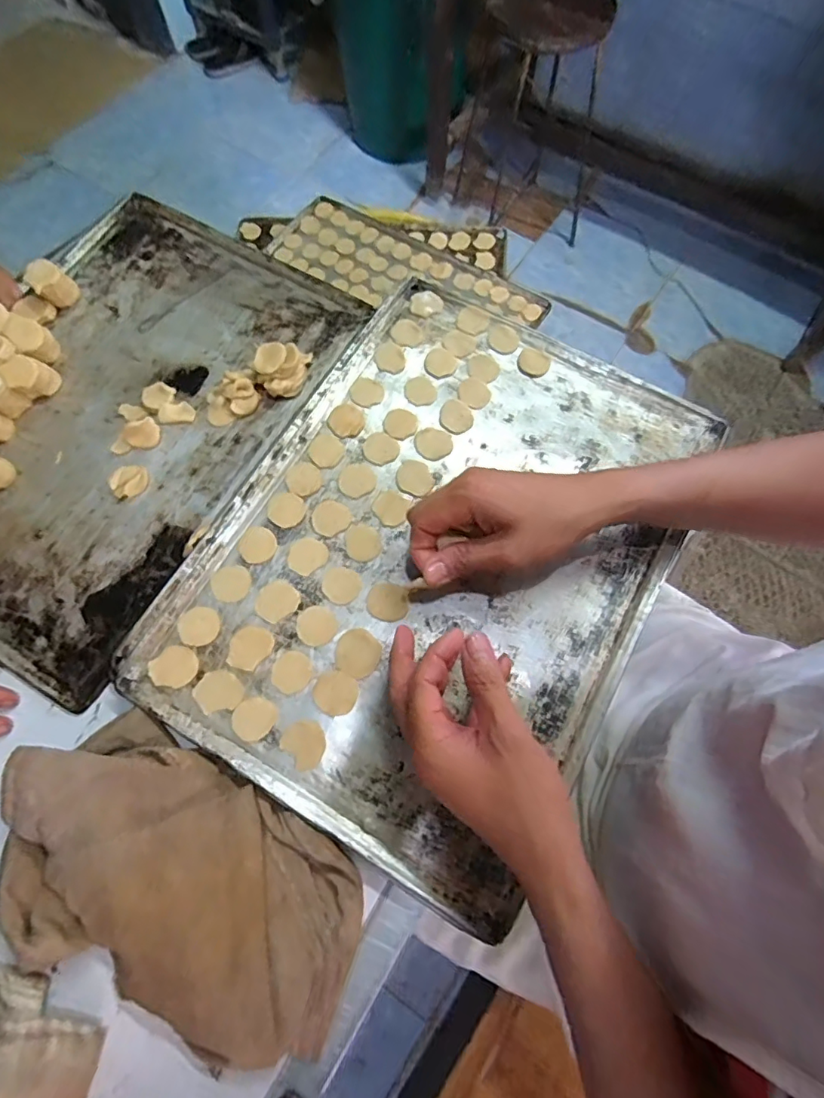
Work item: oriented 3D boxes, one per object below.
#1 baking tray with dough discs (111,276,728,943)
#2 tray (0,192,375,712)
[{"bbox_3d":[0.026,-0.007,0.434,0.331,0.032,0.449,29,69,10],"label":"baking tray with dough discs"},{"bbox_3d":[-0.284,-0.137,0.487,0.303,0.058,0.441,28,72,9],"label":"tray"}]

